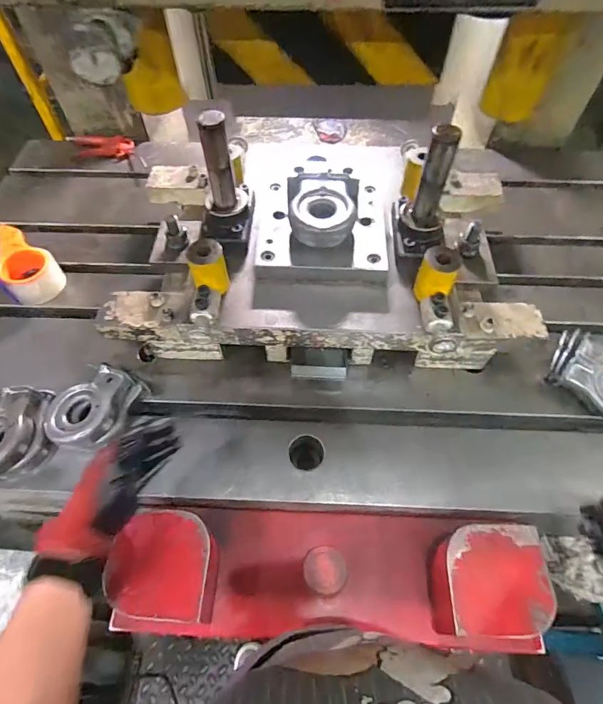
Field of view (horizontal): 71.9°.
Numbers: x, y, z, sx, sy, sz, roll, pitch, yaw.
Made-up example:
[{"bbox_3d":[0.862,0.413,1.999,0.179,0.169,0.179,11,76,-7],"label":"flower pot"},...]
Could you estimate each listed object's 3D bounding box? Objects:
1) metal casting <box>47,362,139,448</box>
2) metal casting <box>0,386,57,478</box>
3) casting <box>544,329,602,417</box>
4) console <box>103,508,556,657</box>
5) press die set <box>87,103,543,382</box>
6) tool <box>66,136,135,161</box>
[{"bbox_3d":[-0.313,0.085,0.624,0.113,0.064,0.121,14,59,8],"label":"metal casting"},{"bbox_3d":[-0.417,0.114,0.603,0.113,0.063,0.131,-8,58,-5],"label":"metal casting"},{"bbox_3d":[0.446,0.040,0.627,0.088,0.083,0.146,-39,66,-22],"label":"casting"},{"bbox_3d":[0.031,0.281,0.534,0.510,0.100,0.149,2,58,1],"label":"console"},{"bbox_3d":[0.023,-0.150,0.651,0.645,0.248,0.363,-4,58,-2],"label":"press die set"},{"bbox_3d":[-0.464,-0.477,0.967,0.154,0.031,0.059,1,58,0],"label":"tool"}]

